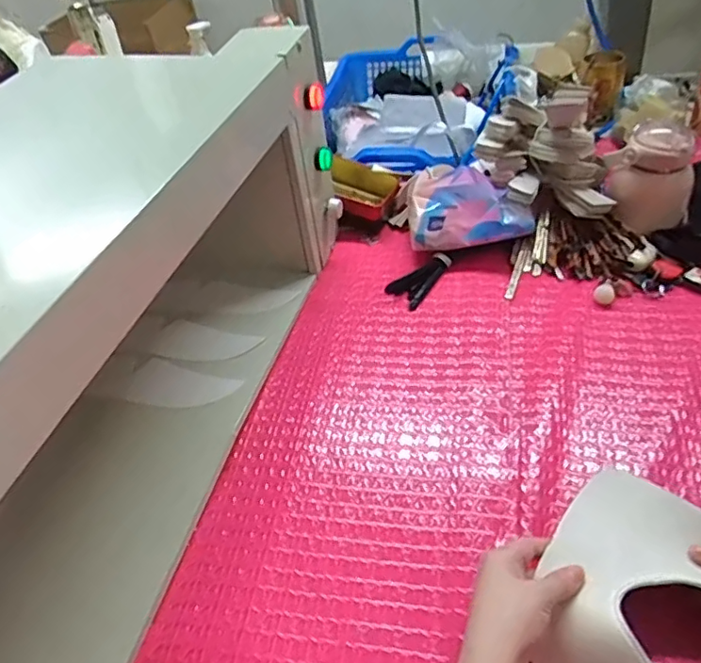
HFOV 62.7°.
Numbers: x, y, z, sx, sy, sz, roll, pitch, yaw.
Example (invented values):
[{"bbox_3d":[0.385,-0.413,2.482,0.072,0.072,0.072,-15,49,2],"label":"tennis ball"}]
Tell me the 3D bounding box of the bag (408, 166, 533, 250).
[{"bbox_3d":[0.150,-0.148,0.725,0.156,0.090,0.077,0,44,10],"label":"bag"}]

